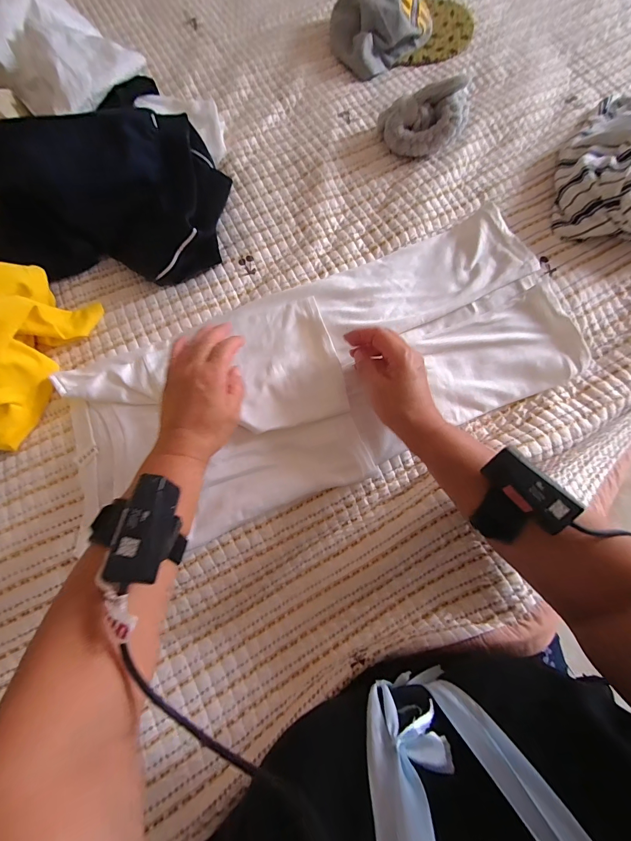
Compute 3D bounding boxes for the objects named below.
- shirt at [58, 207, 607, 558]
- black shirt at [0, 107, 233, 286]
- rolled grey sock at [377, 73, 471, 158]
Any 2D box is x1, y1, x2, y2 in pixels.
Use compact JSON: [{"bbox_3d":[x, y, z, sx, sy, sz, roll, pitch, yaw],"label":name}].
[{"bbox_3d":[0.014,-0.057,0.420,0.592,0.049,0.250,-23,72,-7],"label":"shirt"},{"bbox_3d":[-0.272,-0.320,0.455,0.293,0.130,0.232,7,72,4],"label":"black shirt"},{"bbox_3d":[0.158,-0.437,0.503,0.123,0.070,0.067,4,72,3],"label":"rolled grey sock"}]

